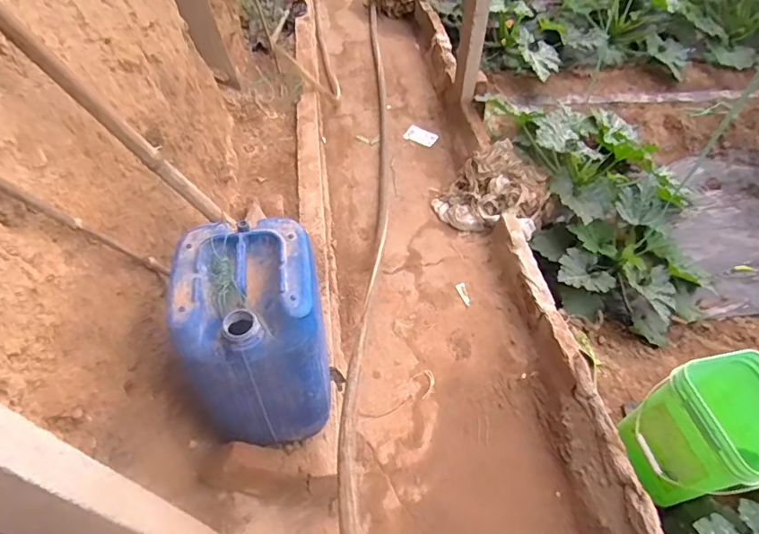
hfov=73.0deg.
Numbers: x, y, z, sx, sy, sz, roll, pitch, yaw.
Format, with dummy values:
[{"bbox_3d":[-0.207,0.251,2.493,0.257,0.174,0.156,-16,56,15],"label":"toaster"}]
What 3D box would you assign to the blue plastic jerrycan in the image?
[{"bbox_3d":[-0.239,0.126,1.017,0.261,0.352,0.289,-8,51,-10],"label":"blue plastic jerrycan"}]

